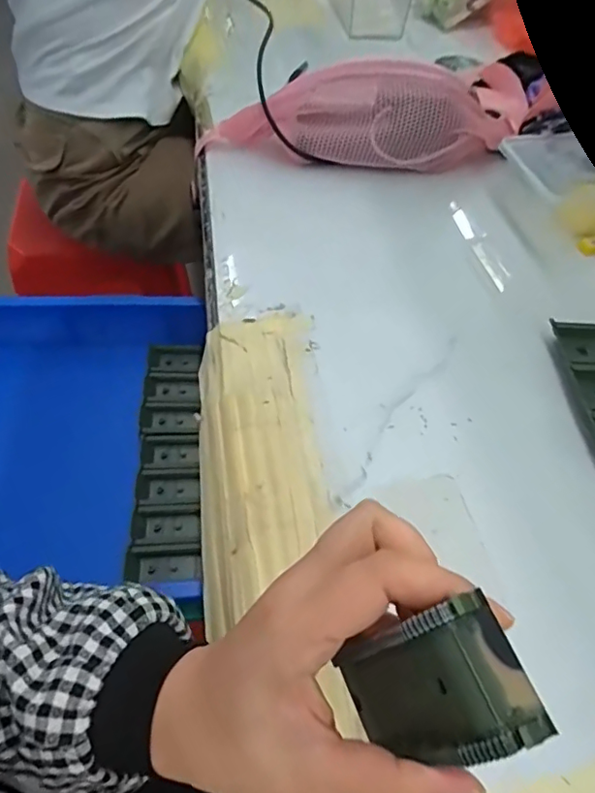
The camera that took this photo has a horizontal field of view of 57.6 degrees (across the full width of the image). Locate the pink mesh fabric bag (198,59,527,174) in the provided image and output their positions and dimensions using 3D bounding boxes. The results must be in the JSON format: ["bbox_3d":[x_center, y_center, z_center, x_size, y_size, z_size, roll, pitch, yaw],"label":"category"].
[{"bbox_3d":[0.071,-0.294,0.558,0.329,0.093,0.087,-2,53,-5],"label":"pink mesh fabric bag"}]

